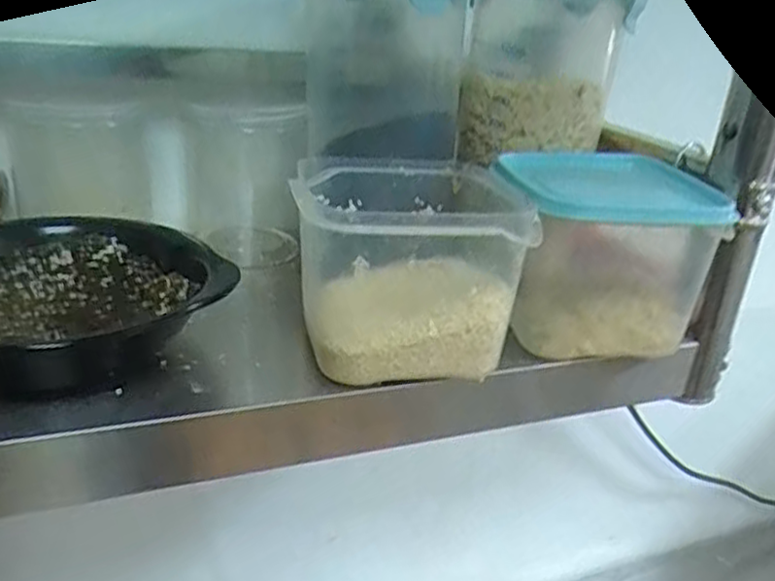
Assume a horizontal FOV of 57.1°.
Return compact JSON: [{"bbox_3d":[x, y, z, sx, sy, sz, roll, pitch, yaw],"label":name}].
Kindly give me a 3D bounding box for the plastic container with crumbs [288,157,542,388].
[{"bbox_3d":[0.009,-0.016,0.374,0.105,0.083,0.115,0,26,-10],"label":"plastic container with crumbs"}]

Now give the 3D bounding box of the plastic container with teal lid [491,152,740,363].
[{"bbox_3d":[0.124,-0.025,0.422,0.127,0.088,0.117,-2,26,-13],"label":"plastic container with teal lid"}]

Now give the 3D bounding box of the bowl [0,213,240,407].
[{"bbox_3d":[-0.154,0.005,0.339,0.144,0.040,0.121,23,31,33],"label":"bowl"}]

